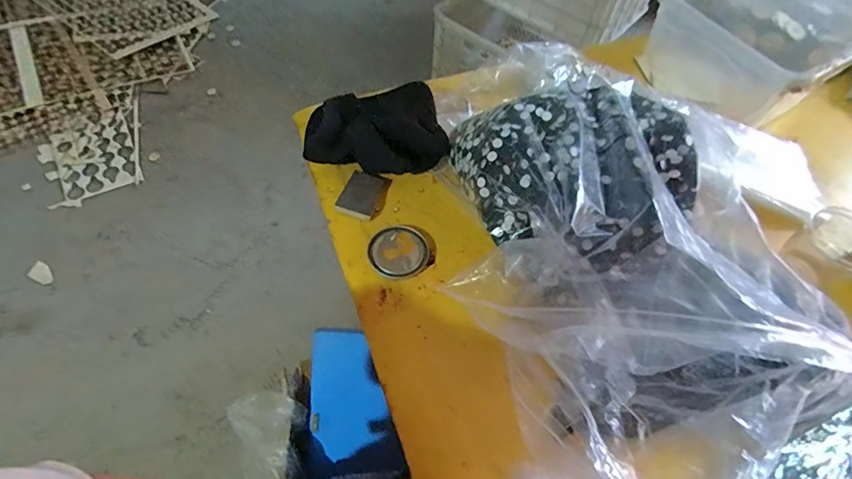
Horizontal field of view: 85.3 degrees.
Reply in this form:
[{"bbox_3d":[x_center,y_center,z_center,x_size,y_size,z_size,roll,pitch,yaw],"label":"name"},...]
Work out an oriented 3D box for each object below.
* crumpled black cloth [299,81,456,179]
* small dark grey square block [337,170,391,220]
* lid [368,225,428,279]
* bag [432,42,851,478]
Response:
[{"bbox_3d":[-0.067,-0.140,0.599,0.173,0.049,0.114,-8,57,-8],"label":"crumpled black cloth"},{"bbox_3d":[-0.074,-0.053,0.566,0.053,0.017,0.065,17,58,9],"label":"small dark grey square block"},{"bbox_3d":[-0.030,0.014,0.524,0.066,0.015,0.068,1,56,-2],"label":"lid"},{"bbox_3d":[0.160,0.017,0.443,0.261,0.162,0.399,-24,61,-17],"label":"bag"}]

